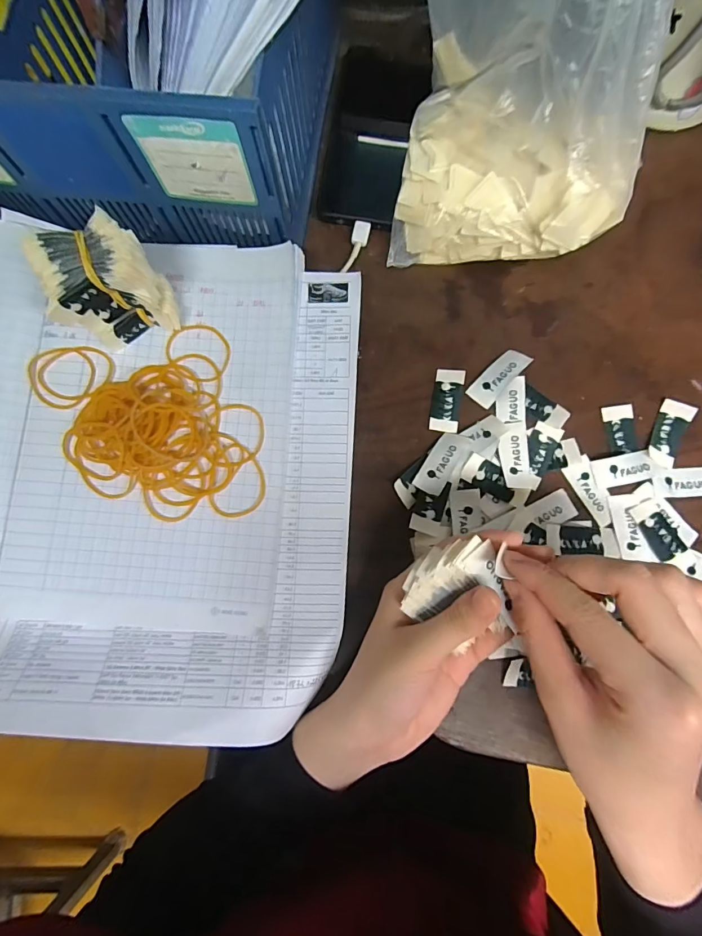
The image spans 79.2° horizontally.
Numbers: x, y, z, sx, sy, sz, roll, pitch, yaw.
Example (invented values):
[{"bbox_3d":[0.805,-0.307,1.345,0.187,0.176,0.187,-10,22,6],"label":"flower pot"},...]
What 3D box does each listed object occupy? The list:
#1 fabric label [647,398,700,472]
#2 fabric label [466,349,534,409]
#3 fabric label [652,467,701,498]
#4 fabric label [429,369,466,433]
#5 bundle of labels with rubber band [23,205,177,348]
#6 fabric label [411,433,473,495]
[{"bbox_3d":[0.220,-0.023,0.292,0.019,0.005,0.048,23,83,17],"label":"fabric label"},{"bbox_3d":[0.106,-0.066,0.302,0.020,0.008,0.045,42,80,7],"label":"fabric label"},{"bbox_3d":[0.228,0.010,0.287,0.046,0.005,0.020,-3,79,-2],"label":"fabric label"},{"bbox_3d":[0.069,-0.048,0.304,0.020,0.004,0.045,8,82,5],"label":"fabric label"},{"bbox_3d":[-0.141,-0.105,0.250,0.055,0.067,0.033,-22,80,-2],"label":"bundle of labels with rubber band"},{"bbox_3d":[0.063,-0.004,0.292,0.020,0.006,0.046,32,79,5],"label":"fabric label"}]

